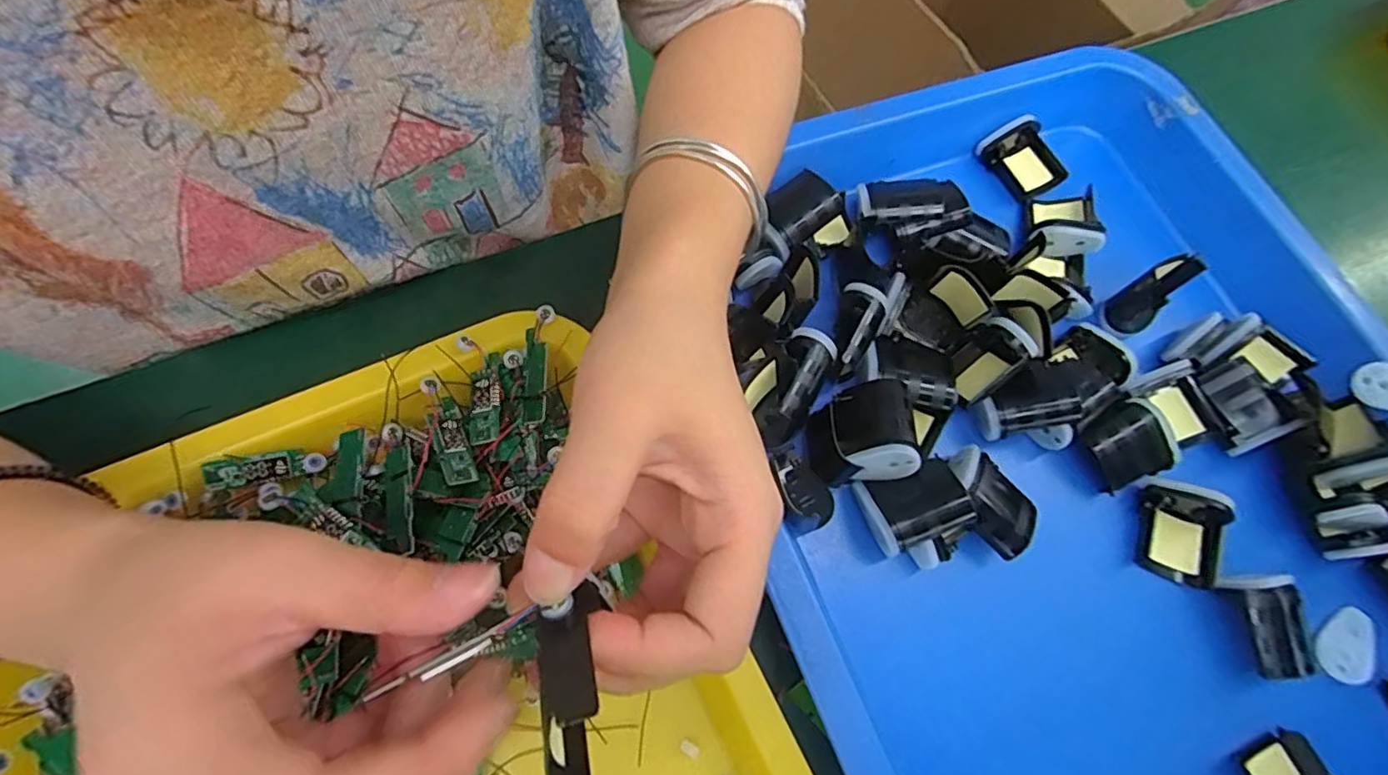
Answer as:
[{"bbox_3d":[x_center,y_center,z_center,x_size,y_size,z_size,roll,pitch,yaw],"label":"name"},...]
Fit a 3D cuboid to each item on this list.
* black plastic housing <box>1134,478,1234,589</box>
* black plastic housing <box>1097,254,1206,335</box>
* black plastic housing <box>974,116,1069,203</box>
[{"bbox_3d":[0.229,0.066,0.281,0.033,0.018,0.042,18,69,2],"label":"black plastic housing"},{"bbox_3d":[0.236,-0.047,0.313,0.038,0.034,0.022,-28,75,-14],"label":"black plastic housing"},{"bbox_3d":[0.191,-0.132,0.355,0.035,0.013,0.044,-25,92,-5],"label":"black plastic housing"}]

